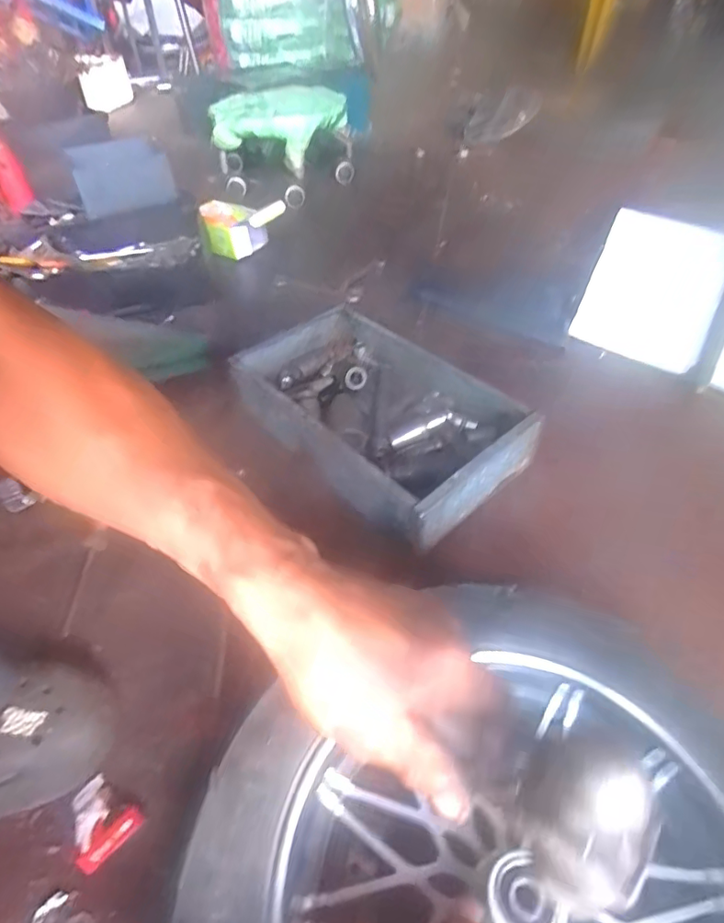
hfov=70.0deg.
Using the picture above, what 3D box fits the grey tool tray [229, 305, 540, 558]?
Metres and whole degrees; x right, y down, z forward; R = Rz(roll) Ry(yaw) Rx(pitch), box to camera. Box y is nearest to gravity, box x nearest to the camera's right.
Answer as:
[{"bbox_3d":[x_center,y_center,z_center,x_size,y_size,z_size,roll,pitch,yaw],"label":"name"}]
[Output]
[{"bbox_3d":[0.014,-0.074,0.631,0.208,0.078,0.365,-33,53,-25],"label":"grey tool tray"}]

